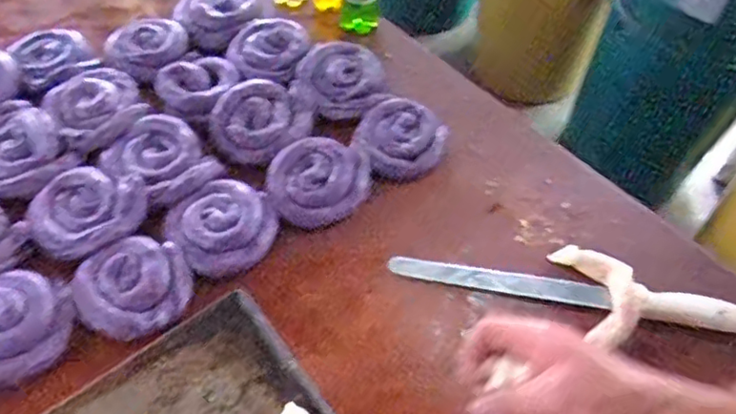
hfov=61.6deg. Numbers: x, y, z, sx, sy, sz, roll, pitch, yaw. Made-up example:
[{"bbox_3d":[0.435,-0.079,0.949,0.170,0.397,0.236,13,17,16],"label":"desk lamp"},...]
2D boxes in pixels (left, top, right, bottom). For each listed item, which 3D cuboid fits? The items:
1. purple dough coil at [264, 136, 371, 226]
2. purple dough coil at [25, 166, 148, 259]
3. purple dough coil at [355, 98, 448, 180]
[{"bbox_3d":[-0.057,-0.026,0.711,0.115,0.041,0.105,3,55,1],"label":"purple dough coil"},{"bbox_3d":[-0.303,0.000,0.668,0.117,0.023,0.100,-28,61,-19],"label":"purple dough coil"},{"bbox_3d":[0.035,-0.081,0.752,0.100,0.038,0.101,1,55,-1],"label":"purple dough coil"}]

